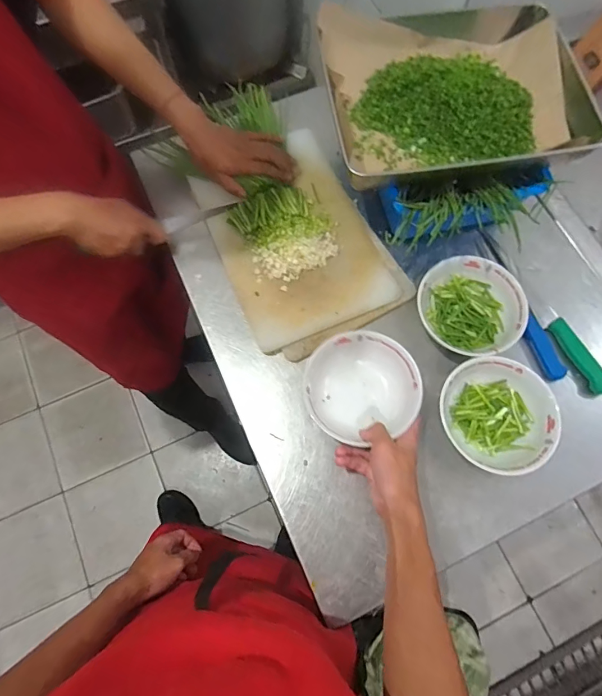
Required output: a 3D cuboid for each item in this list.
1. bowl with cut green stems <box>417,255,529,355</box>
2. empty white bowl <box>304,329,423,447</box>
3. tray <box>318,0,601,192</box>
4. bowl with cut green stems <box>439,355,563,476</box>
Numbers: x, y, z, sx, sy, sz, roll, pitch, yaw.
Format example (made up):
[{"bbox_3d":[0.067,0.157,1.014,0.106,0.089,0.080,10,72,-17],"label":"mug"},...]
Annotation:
[{"bbox_3d":[0.245,-0.060,0.614,0.145,0.055,0.125,38,75,12],"label":"bowl with cut green stems"},{"bbox_3d":[0.080,0.051,0.571,0.141,0.052,0.140,0,71,0],"label":"empty white bowl"},{"bbox_3d":[0.215,-0.400,0.632,0.344,0.072,0.350,-6,71,-2],"label":"tray"},{"bbox_3d":[0.256,0.093,0.566,0.145,0.076,0.146,0,71,0],"label":"bowl with cut green stems"}]

